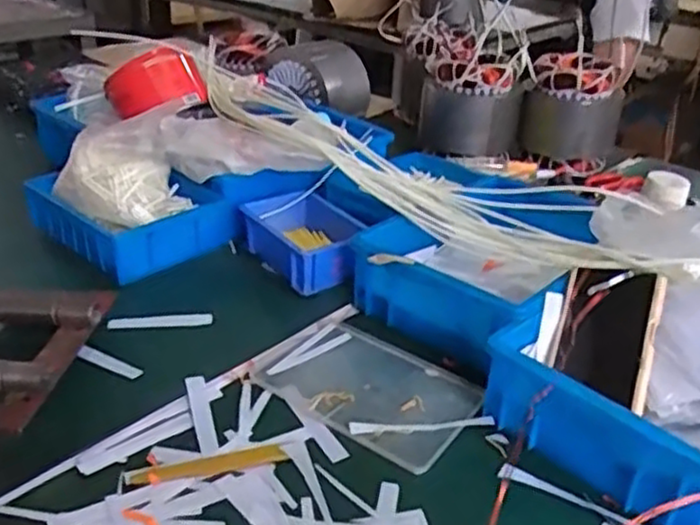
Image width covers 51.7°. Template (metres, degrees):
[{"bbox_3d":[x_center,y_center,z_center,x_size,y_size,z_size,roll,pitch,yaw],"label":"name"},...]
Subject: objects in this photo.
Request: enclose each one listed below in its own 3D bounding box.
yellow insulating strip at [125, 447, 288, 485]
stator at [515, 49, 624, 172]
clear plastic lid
[{"bbox_3d":[-0.107,0.154,0.546,0.115,0.004,0.016,-7,32,-17],"label":"yellow insulating strip"},{"bbox_3d":[0.349,-0.229,1.136,0.140,0.180,0.140,15,32,18],"label":"stator"},{"bbox_3d":[0.020,0.110,0.641,0.175,0.011,0.121,24,36,30],"label":"clear plastic lid"}]

